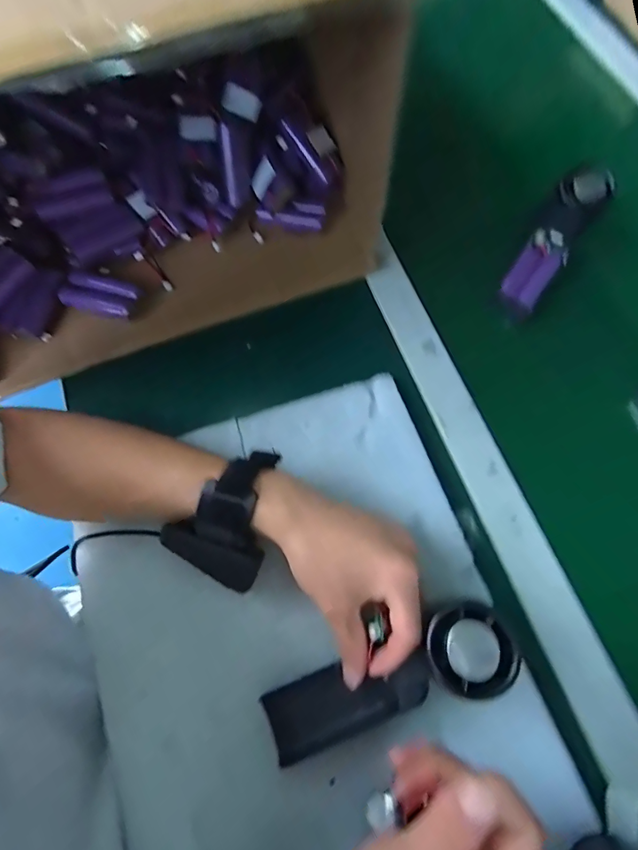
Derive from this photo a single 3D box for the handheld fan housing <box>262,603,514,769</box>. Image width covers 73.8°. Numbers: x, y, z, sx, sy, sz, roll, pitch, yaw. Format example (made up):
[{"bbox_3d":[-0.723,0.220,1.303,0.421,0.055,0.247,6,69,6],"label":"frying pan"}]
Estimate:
[{"bbox_3d":[0.043,0.162,0.268,0.159,0.022,0.046,-28,73,10],"label":"handheld fan housing"}]

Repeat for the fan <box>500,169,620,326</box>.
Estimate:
[{"bbox_3d":[0.230,-0.179,0.421,0.045,0.024,0.159,32,90,9],"label":"fan"}]

